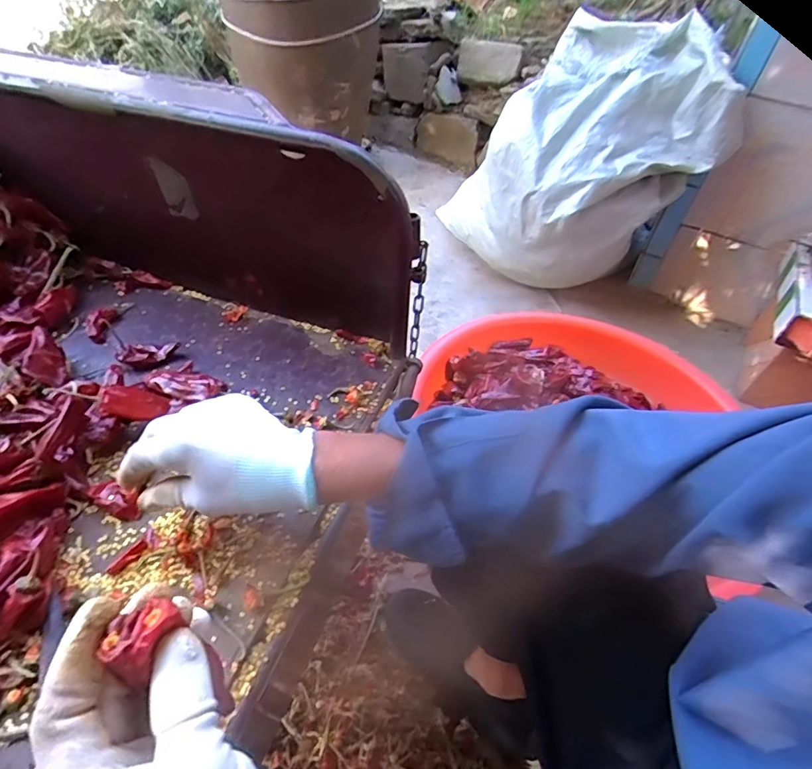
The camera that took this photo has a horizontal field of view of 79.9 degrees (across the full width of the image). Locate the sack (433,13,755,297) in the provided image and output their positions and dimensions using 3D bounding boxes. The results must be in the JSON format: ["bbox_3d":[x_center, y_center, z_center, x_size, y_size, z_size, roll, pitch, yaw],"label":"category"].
[{"bbox_3d":[0.416,-0.545,1.228,0.521,0.566,0.402,5,46,-3],"label":"sack"}]

